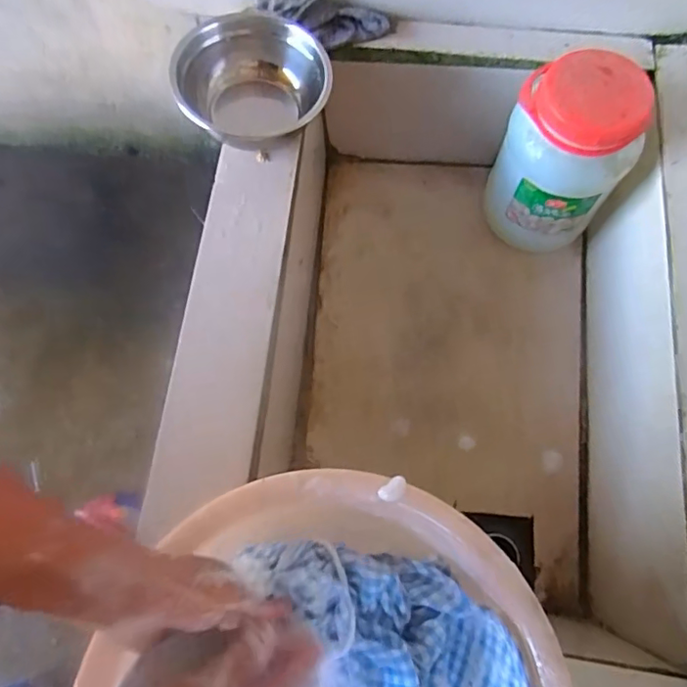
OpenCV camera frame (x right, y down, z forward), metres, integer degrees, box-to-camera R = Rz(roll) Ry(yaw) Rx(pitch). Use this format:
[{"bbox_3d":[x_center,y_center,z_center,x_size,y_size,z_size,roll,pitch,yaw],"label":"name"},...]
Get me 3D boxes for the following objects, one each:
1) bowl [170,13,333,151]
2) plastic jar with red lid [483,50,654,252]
[{"bbox_3d":[-0.112,-0.326,0.699,0.187,0.076,0.171,-1,70,2],"label":"bowl"},{"bbox_3d":[0.310,-0.259,0.807,0.161,0.279,0.140,23,72,10],"label":"plastic jar with red lid"}]

